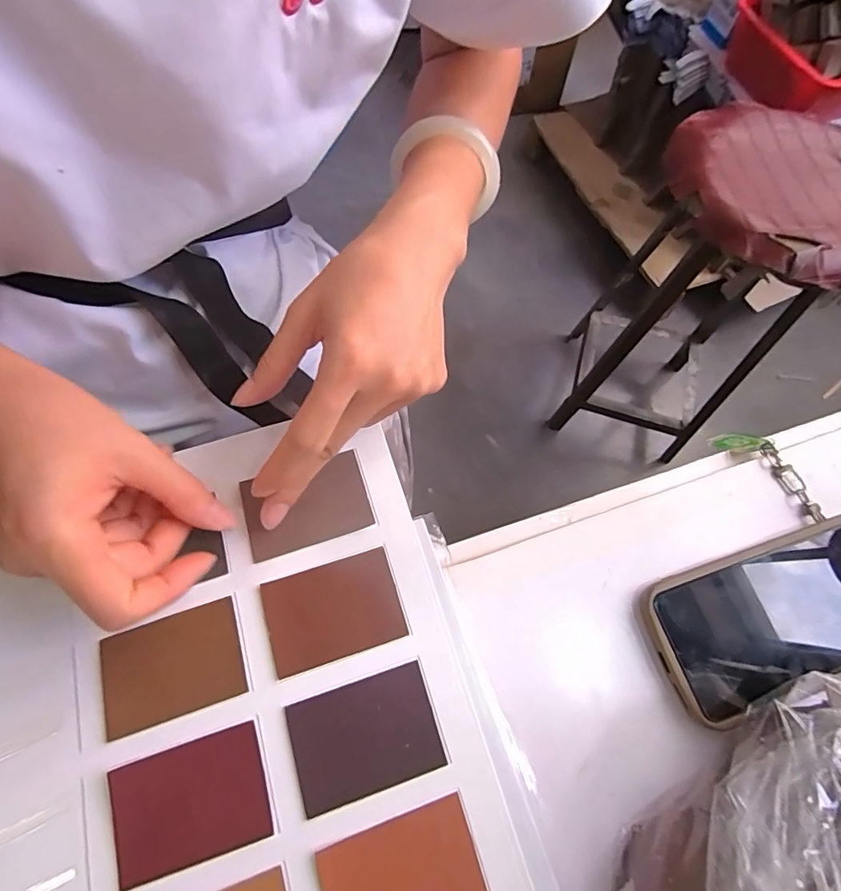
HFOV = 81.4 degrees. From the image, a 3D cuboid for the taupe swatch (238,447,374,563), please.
[{"bbox_3d":[-0.065,0.034,0.278,0.068,0.005,0.046,-17,71,-9],"label":"taupe swatch"}]

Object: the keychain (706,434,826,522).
[{"bbox_3d":[0.243,0.016,0.339,0.016,0.021,0.083,-24,52,-11],"label":"keychain"}]

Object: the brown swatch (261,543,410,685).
[{"bbox_3d":[-0.046,0.085,0.255,0.068,0.004,0.048,-17,71,-8],"label":"brown swatch"}]

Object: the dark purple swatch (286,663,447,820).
[{"bbox_3d":[-0.027,0.139,0.234,0.068,0.004,0.048,-17,71,-8],"label":"dark purple swatch"}]

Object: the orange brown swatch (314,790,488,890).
[{"bbox_3d":[-0.007,0.193,0.214,0.067,0.004,0.049,-17,71,-8],"label":"orange brown swatch"}]

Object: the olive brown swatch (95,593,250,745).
[{"bbox_3d":[-0.124,0.110,0.245,0.067,0.004,0.047,-17,71,-9],"label":"olive brown swatch"}]

